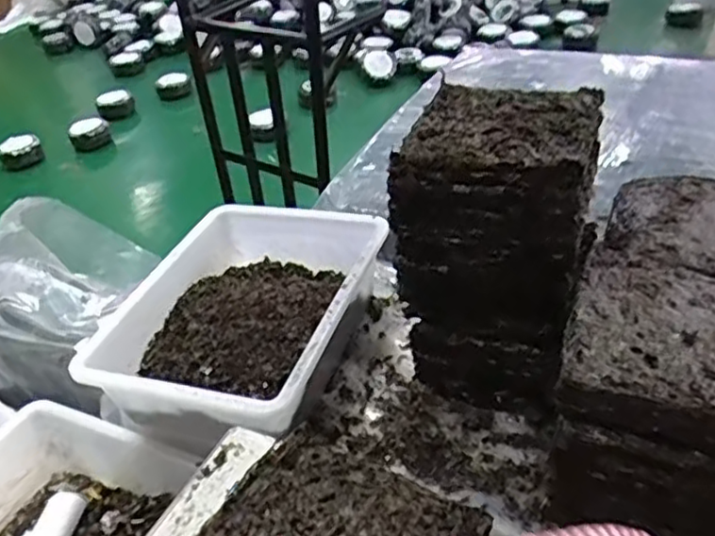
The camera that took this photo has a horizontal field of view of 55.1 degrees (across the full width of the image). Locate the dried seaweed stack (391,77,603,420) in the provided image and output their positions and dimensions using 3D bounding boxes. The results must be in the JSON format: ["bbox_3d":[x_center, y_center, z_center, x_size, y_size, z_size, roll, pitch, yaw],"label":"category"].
[{"bbox_3d":[0.157,-0.023,0.771,0.183,0.306,0.183,10,40,20],"label":"dried seaweed stack"}]

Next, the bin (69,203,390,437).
[{"bbox_3d":[-0.139,0.054,0.873,0.284,0.100,0.350,9,39,19],"label":"bin"}]

